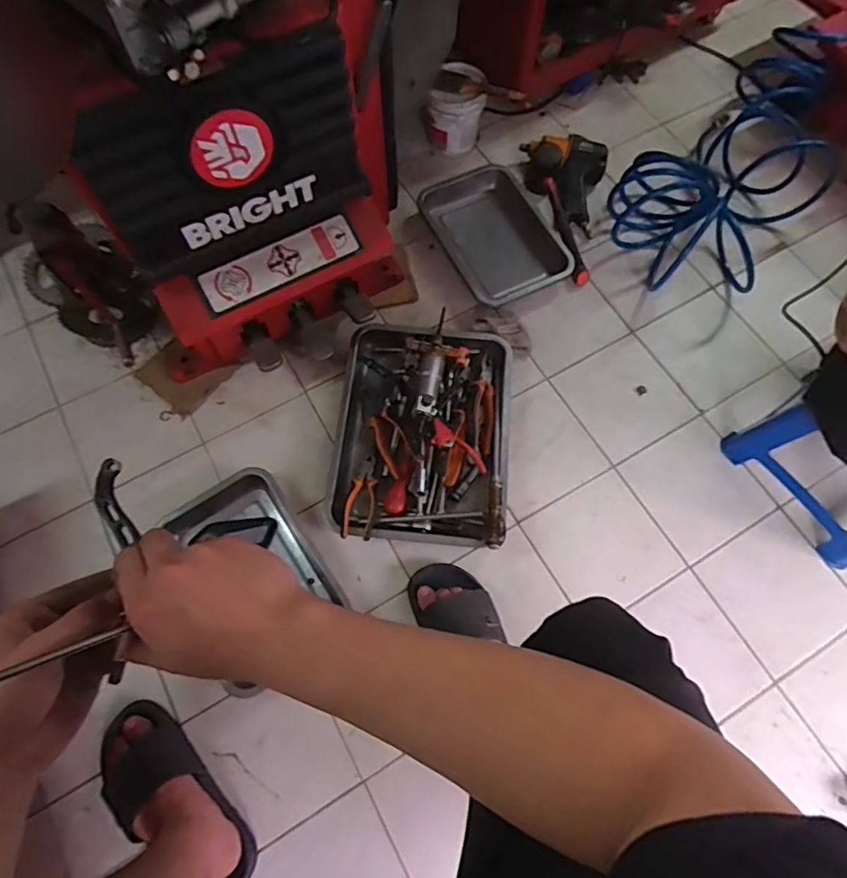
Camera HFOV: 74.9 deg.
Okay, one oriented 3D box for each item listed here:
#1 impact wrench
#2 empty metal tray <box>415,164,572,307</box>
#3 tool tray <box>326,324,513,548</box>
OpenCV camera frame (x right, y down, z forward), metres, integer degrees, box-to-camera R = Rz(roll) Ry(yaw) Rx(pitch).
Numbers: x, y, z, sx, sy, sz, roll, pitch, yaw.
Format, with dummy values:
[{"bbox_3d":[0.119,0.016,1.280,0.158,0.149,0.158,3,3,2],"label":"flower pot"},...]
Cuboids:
[{"bbox_3d":[0.306,-0.537,1.156,0.163,0.077,0.228,-4,69,-2],"label":"impact wrench"},{"bbox_3d":[0.139,-0.420,1.126,0.220,0.039,0.337,-27,71,-10],"label":"empty metal tray"},{"bbox_3d":[0.000,-0.021,0.944,0.288,0.091,0.391,6,69,2],"label":"tool tray"}]

